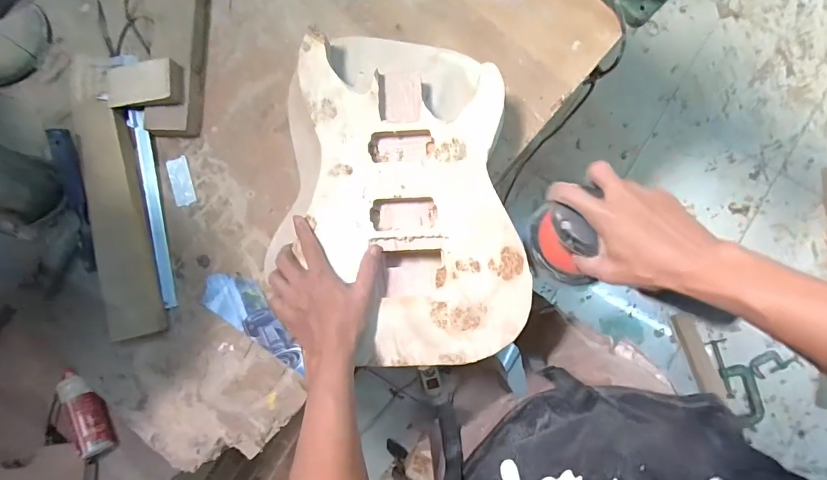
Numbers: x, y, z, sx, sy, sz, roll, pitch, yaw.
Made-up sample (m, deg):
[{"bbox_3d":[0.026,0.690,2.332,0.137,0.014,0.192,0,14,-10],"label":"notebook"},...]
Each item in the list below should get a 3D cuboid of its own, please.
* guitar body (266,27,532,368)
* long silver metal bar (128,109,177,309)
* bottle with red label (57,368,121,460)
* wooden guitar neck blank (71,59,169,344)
[{"bbox_3d":[-0.018,-0.065,0.546,0.318,0.066,0.428,3,86,2],"label":"guitar body"},{"bbox_3d":[-0.391,-0.048,0.622,0.019,0.019,0.300,-12,85,1],"label":"long silver metal bar"},{"bbox_3d":[-0.736,0.388,0.930,0.084,0.051,0.197,-30,85,0],"label":"bottle with red label"},{"bbox_3d":[-0.436,-0.066,0.605,0.073,0.018,0.411,-11,84,-16],"label":"wooden guitar neck blank"}]

